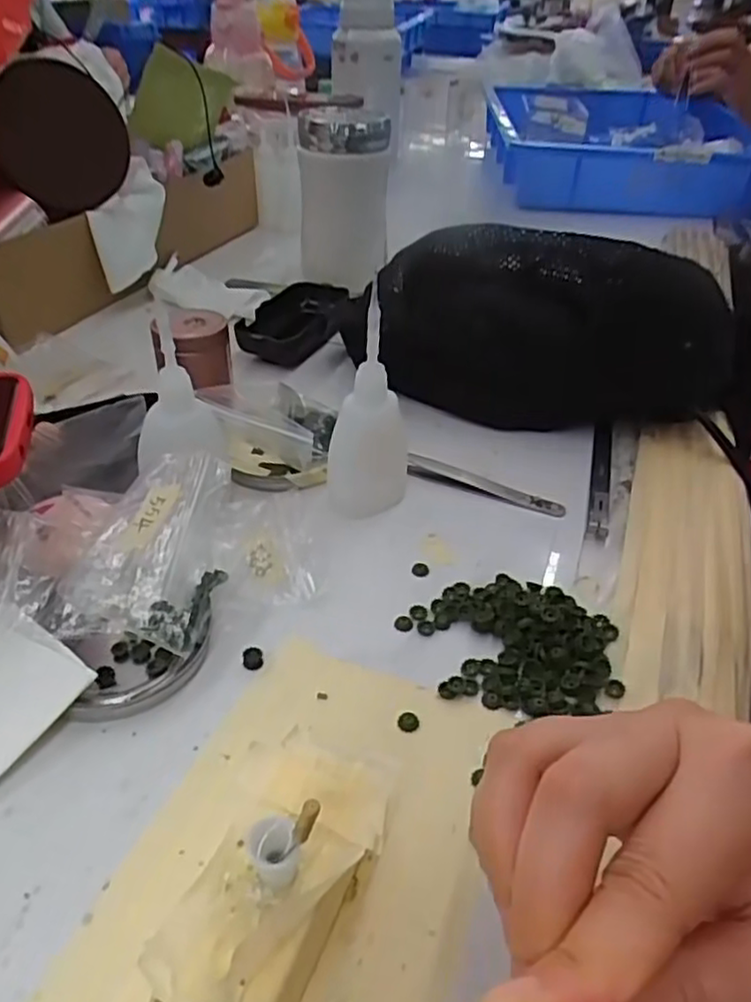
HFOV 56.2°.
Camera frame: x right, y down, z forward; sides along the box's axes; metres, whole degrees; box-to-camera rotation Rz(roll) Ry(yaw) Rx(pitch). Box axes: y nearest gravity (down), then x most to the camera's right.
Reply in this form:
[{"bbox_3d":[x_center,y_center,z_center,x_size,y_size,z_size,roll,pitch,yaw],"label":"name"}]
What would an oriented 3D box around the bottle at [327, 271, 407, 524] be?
[{"bbox_3d":[-0.002,-0.046,0.363,0.041,0.101,0.046,5,38,2],"label":"bottle"}]

